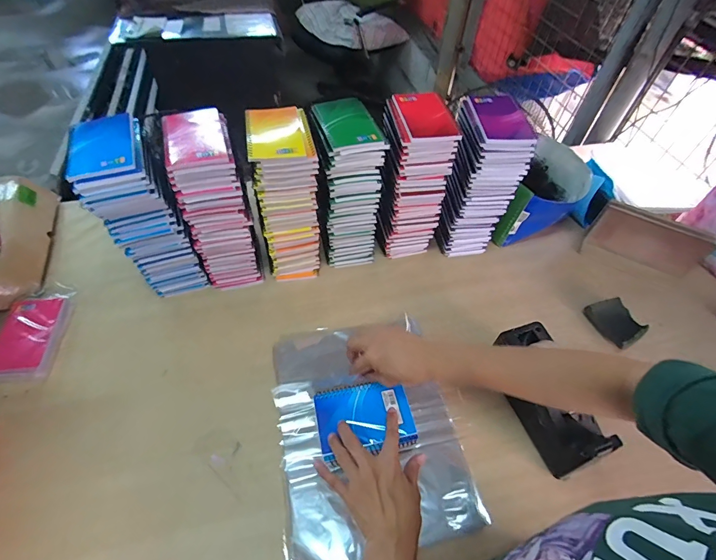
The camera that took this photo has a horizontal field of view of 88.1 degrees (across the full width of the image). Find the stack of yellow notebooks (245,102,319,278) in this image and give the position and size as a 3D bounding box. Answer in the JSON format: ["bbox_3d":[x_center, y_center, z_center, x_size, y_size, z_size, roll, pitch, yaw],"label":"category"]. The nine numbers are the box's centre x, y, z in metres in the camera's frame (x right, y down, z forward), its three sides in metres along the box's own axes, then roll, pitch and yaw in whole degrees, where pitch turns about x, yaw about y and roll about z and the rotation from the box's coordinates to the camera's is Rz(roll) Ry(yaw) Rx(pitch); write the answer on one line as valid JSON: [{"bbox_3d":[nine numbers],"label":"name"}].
[{"bbox_3d":[-0.122,-0.129,0.657,0.094,0.287,0.114,-7,52,-9],"label":"stack of yellow notebooks"}]

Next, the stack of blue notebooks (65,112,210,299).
[{"bbox_3d":[-0.356,-0.107,0.622,0.103,0.280,0.138,-21,57,-18],"label":"stack of blue notebooks"}]

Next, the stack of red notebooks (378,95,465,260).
[{"bbox_3d":[0.096,-0.182,0.696,0.110,0.271,0.128,-1,53,-5],"label":"stack of red notebooks"}]

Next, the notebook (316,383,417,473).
[{"bbox_3d":[0.009,0.194,0.524,0.129,0.018,0.099,-10,49,-11],"label":"notebook"}]

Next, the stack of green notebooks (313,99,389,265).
[{"bbox_3d":[-0.019,-0.160,0.684,0.097,0.273,0.113,-10,52,-12],"label":"stack of green notebooks"}]

